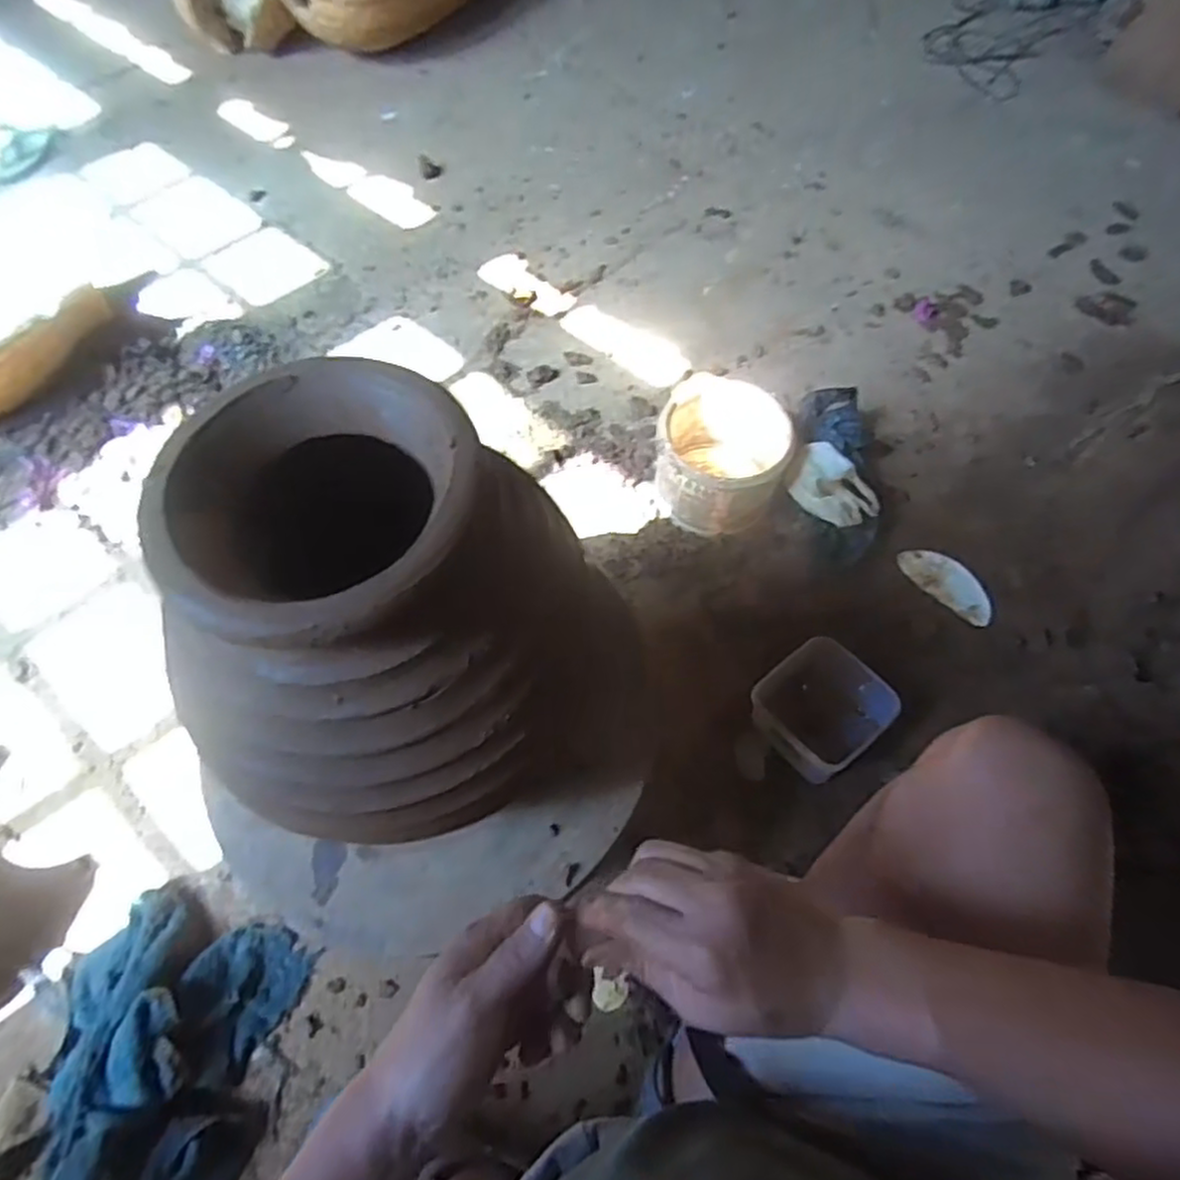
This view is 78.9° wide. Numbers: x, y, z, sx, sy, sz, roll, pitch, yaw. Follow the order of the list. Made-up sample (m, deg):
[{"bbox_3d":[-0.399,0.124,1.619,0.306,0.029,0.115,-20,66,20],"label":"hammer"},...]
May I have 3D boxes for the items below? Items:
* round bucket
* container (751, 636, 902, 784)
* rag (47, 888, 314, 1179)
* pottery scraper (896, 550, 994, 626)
[{"bbox_3d":[0.182,-0.194,1.004,0.184,0.125,0.204,28,67,13],"label":"round bucket"},{"bbox_3d":[0.274,0.145,0.862,0.117,0.098,0.136,-38,69,-16],"label":"container"},{"bbox_3d":[-0.437,0.446,0.722,0.234,0.103,0.249,6,64,4],"label":"rag"},{"bbox_3d":[0.491,-0.011,0.986,0.062,0.028,0.146,-28,51,-13],"label":"pottery scraper"}]

